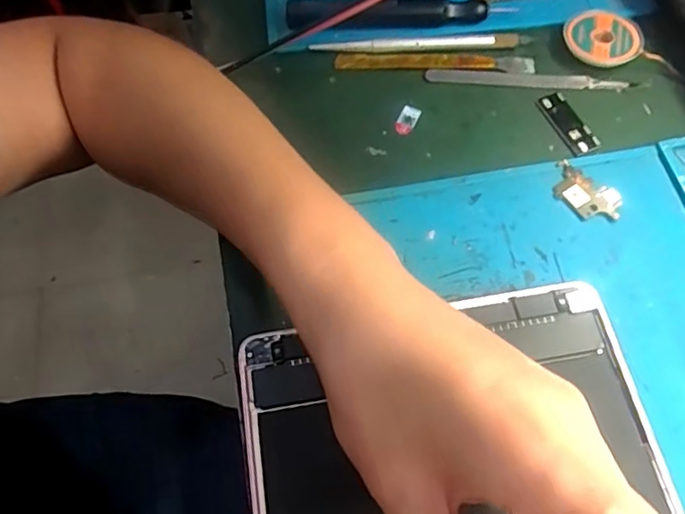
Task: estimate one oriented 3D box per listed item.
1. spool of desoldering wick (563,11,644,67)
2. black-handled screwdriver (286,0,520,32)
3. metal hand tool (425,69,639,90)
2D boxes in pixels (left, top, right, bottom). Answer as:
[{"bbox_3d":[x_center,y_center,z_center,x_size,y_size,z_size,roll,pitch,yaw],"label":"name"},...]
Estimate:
[{"bbox_3d":[0.158,-0.132,0.346,0.044,0.012,0.037,10,65,7],"label":"spool of desoldering wick"},{"bbox_3d":[0.034,-0.150,0.352,0.136,0.018,0.017,-1,64,2],"label":"black-handled screwdriver"},{"bbox_3d":[0.112,-0.108,0.343,0.120,0.004,0.013,3,64,4],"label":"metal hand tool"}]

